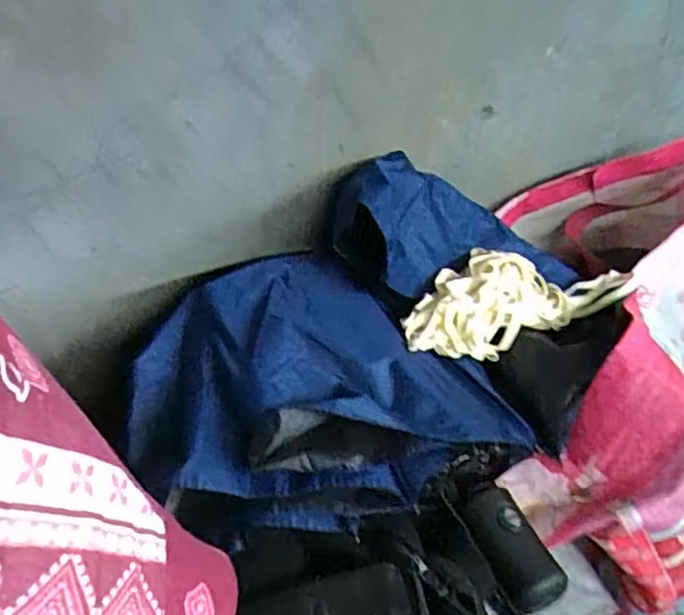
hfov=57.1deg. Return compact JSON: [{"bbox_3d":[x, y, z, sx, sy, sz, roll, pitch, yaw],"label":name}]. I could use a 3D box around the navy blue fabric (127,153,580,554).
[{"bbox_3d":[0.019,0.008,0.395,0.318,0.077,0.204,-27,50,-21],"label":"navy blue fabric"}]

